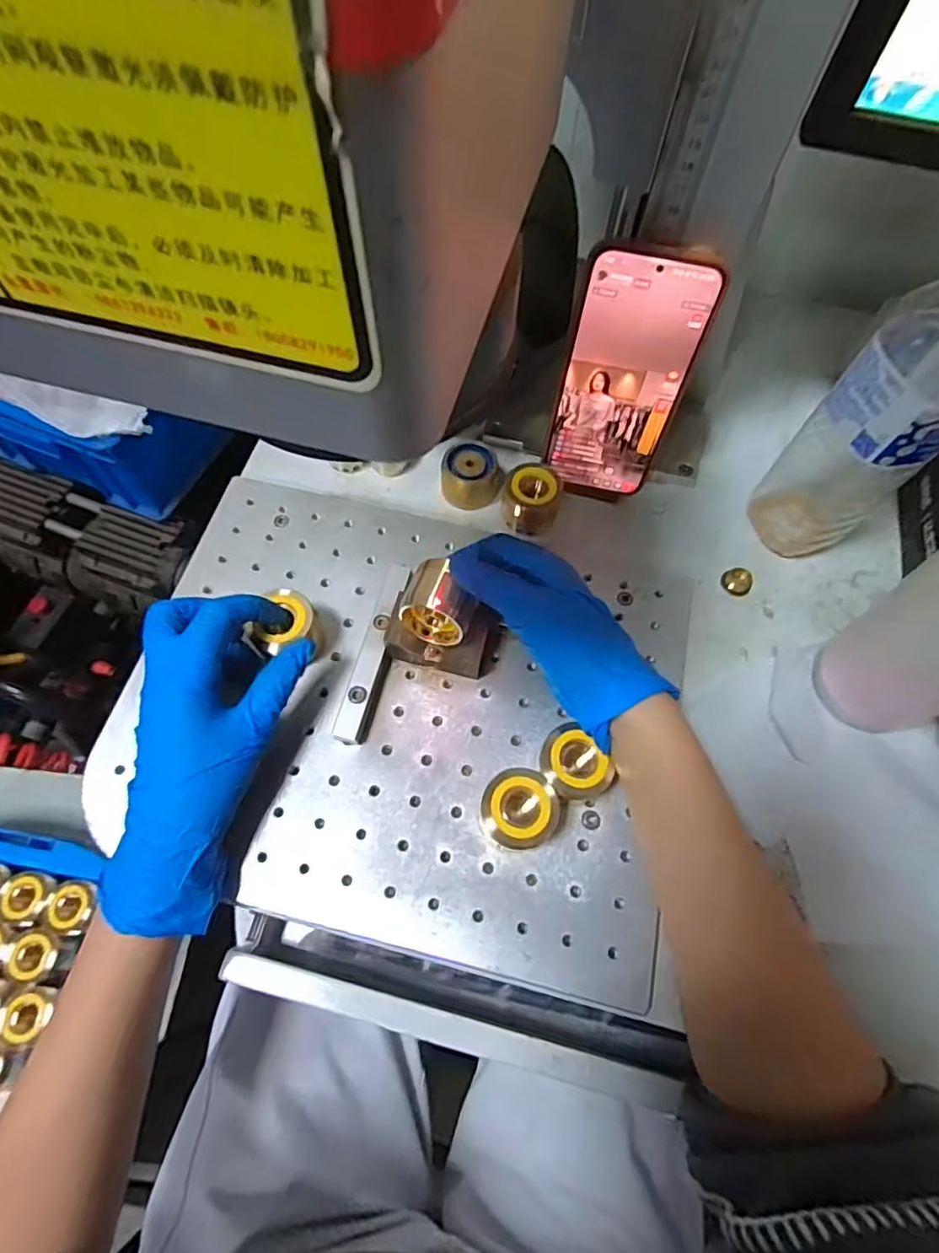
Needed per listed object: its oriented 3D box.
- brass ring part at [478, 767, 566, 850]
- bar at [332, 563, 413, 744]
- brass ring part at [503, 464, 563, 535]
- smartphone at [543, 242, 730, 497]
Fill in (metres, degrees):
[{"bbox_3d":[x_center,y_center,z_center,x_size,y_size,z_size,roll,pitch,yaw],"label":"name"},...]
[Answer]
[{"bbox_3d":[0.028,0.102,0.327,0.043,0.041,0.040,1,66,-2],"label":"brass ring part"},{"bbox_3d":[-0.059,0.015,0.378,0.019,0.017,0.118,14,66,4],"label":"bar"},{"bbox_3d":[0.045,-0.092,0.420,0.039,0.033,0.040,1,66,-2],"label":"brass ring part"},{"bbox_3d":[0.098,-0.151,0.379,0.077,0.160,0.006,10,54,4],"label":"smartphone"}]

